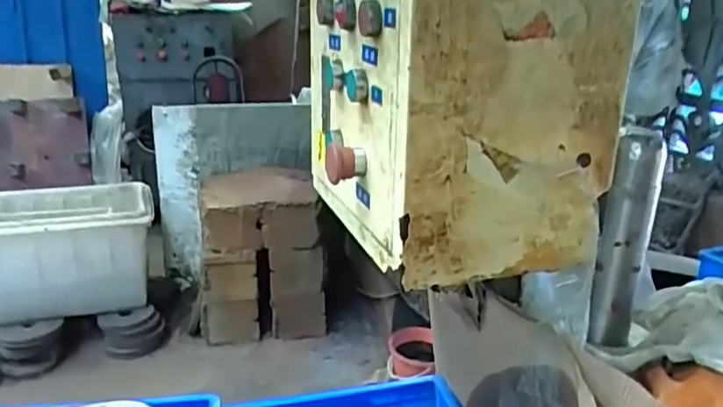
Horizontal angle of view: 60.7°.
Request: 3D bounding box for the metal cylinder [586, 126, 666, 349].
[{"bbox_3d":[0.277,0.042,0.648,0.040,0.228,0.038,13,22,32],"label":"metal cylinder"}]

